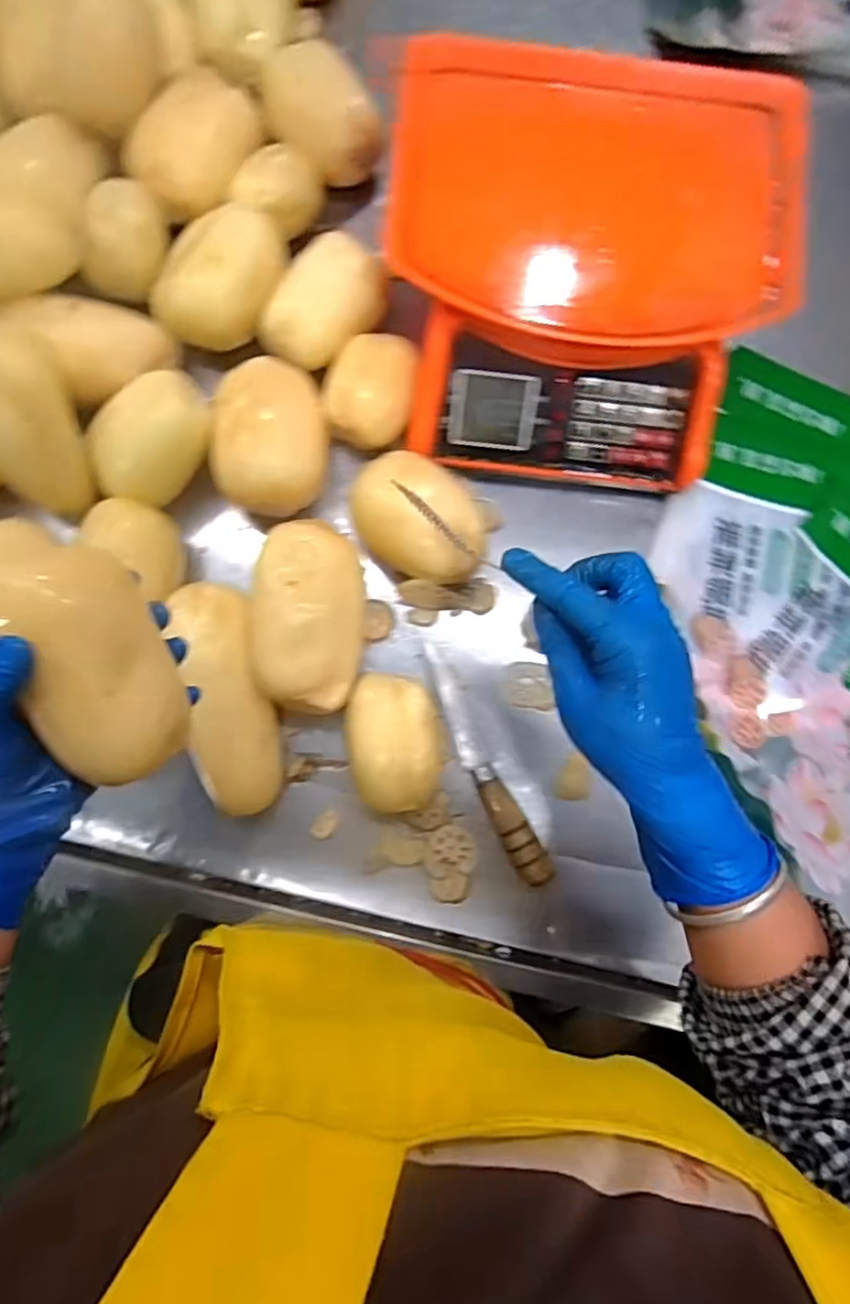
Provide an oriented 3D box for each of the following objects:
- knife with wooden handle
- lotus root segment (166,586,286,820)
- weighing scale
[{"bbox_3d":[0.043,0.085,0.501,0.026,0.025,0.197,-27,85,-6],"label":"knife with wooden handle"},{"bbox_3d":[-0.145,0.037,0.484,0.057,0.076,0.163,-12,83,-4],"label":"lotus root segment"},{"bbox_3d":[0.118,-0.288,0.499,0.281,0.112,0.278,5,83,-2],"label":"weighing scale"}]

